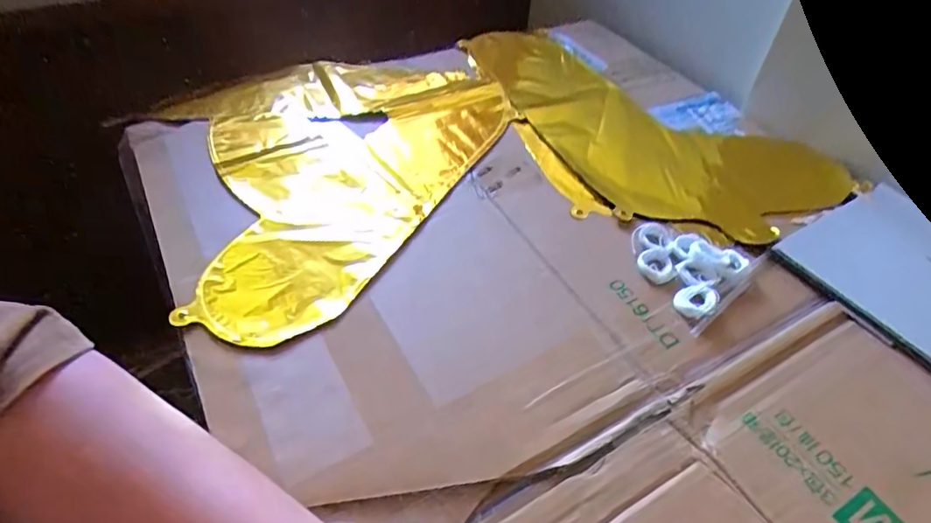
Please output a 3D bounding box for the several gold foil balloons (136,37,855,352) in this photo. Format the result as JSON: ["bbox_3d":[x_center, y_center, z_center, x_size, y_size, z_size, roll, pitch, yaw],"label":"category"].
[{"bbox_3d":[0.030,-0.114,0.534,0.591,0.035,0.394,-11,49,-16],"label":"several gold foil balloons"}]

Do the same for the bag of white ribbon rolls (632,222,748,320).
[{"bbox_3d":[0.165,-0.002,0.413,0.074,0.015,0.083,-25,54,-27],"label":"bag of white ribbon rolls"}]

